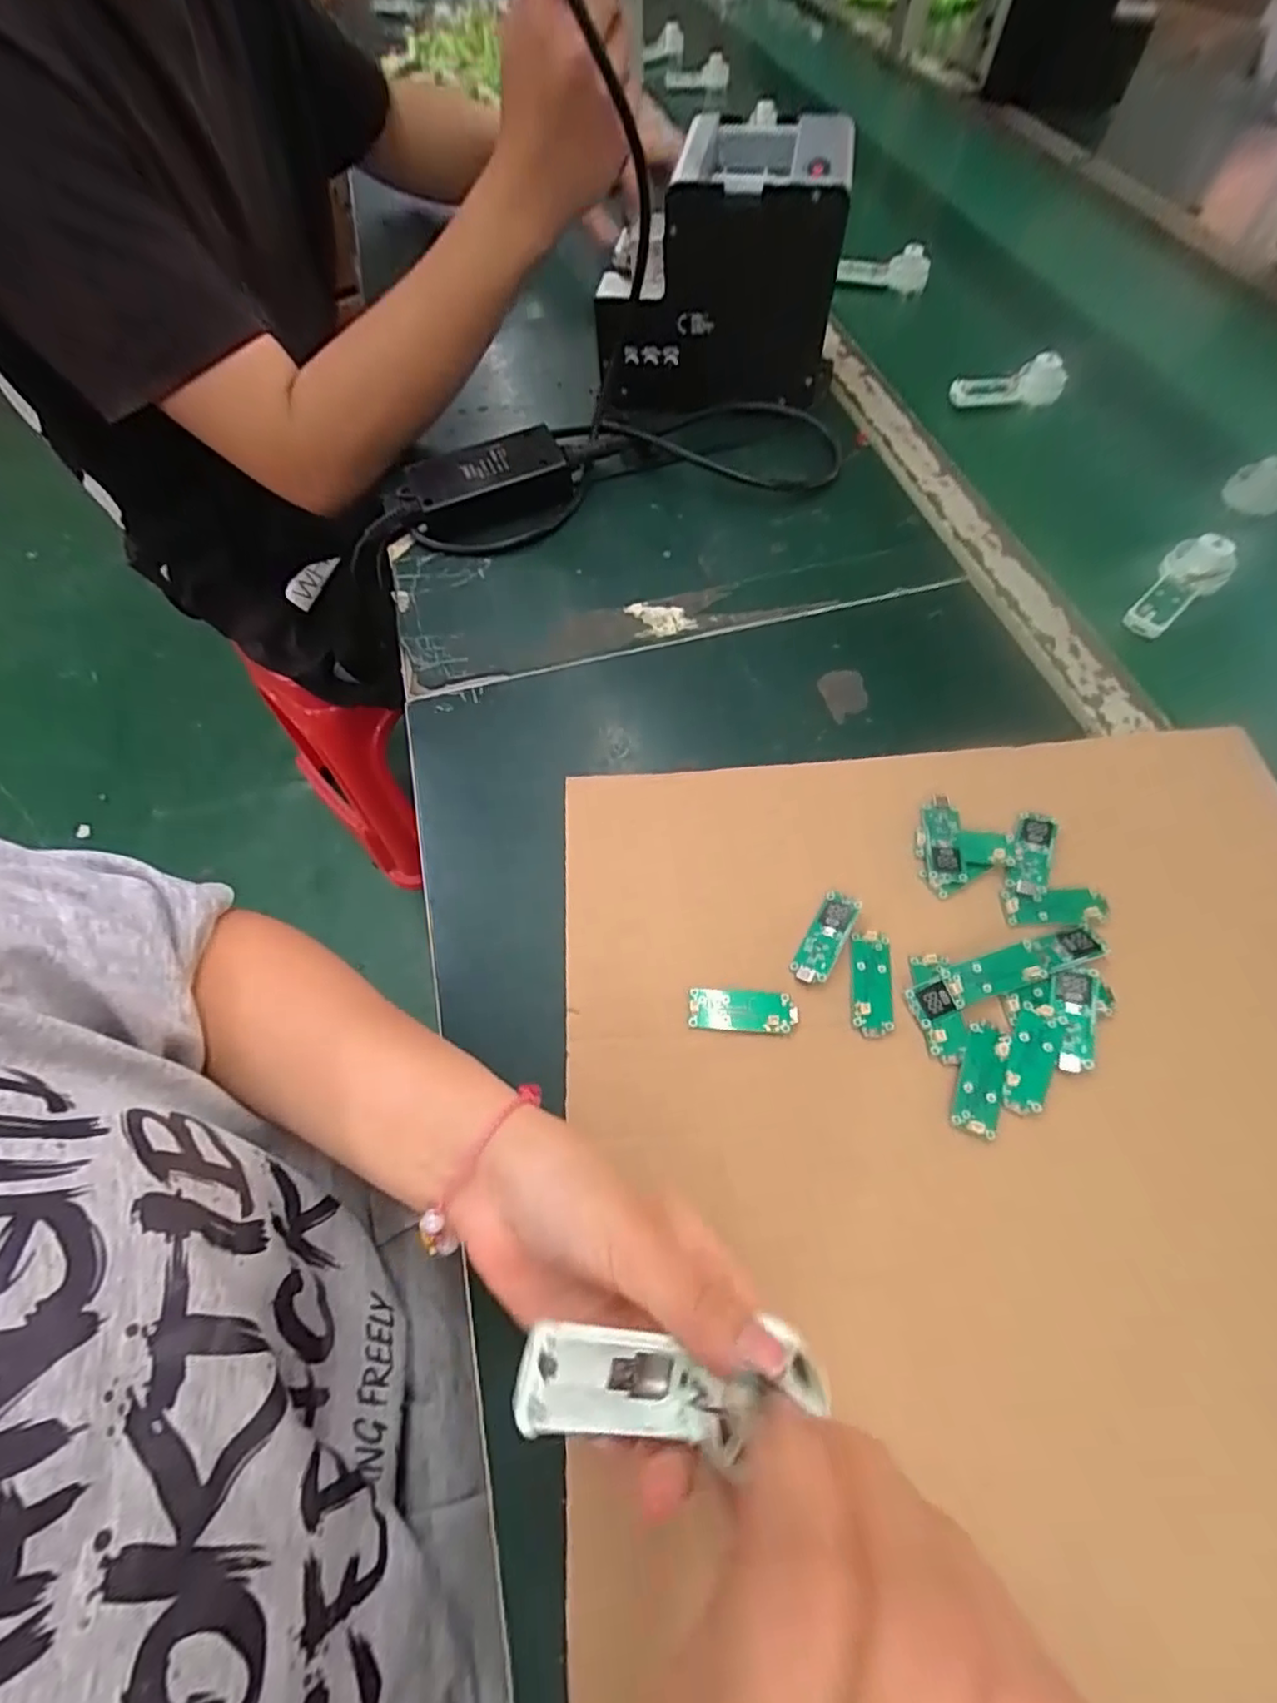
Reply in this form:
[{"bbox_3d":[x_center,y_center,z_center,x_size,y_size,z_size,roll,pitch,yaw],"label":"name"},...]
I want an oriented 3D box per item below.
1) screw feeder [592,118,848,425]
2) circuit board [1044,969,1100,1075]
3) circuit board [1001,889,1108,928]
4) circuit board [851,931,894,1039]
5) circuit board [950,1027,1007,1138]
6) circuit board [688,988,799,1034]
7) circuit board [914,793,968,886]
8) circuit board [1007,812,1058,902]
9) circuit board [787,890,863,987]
[{"bbox_3d":[0.065,-0.457,0.506,0.173,0.138,0.136,8,63,8],"label":"screw feeder"},{"bbox_3d":[0.203,0.078,0.295,0.021,0.005,0.049,11,63,9],"label":"circuit board"},{"bbox_3d":[0.212,0.028,0.323,0.048,0.004,0.018,-1,62,3],"label":"circuit board"},{"bbox_3d":[0.114,0.064,0.310,0.019,0.004,0.051,6,62,6],"label":"circuit board"},{"bbox_3d":[0.157,0.104,0.287,0.019,0.005,0.048,21,65,14],"label":"circuit board"},{"bbox_3d":[0.051,0.077,0.307,0.051,0.006,0.019,1,62,4],"label":"circuit board"},{"bbox_3d":[0.164,-0.007,0.346,0.021,0.007,0.052,7,63,7],"label":"circuit board"},{"bbox_3d":[0.206,0.001,0.335,0.021,0.007,0.049,15,68,21],"label":"circuit board"},{"bbox_3d":[0.095,0.044,0.321,0.019,0.007,0.050,28,67,17],"label":"circuit board"}]

